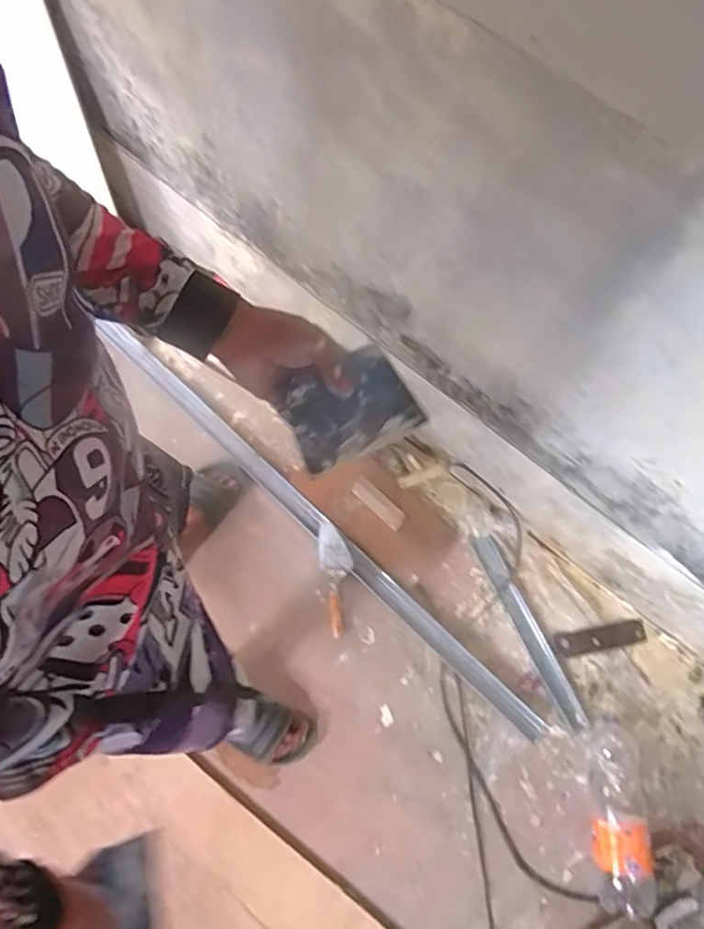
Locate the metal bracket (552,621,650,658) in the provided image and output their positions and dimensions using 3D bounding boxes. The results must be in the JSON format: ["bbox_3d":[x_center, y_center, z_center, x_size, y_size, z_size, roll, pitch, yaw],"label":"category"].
[{"bbox_3d":[0.546,0.385,1.353,0.203,0.008,0.052,-9,73,-6],"label":"metal bracket"}]

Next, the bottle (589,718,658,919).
[{"bbox_3d":[0.521,0.683,1.204,0.097,0.085,0.337,2,71,-2],"label":"bottle"}]

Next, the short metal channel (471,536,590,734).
[{"bbox_3d":[0.385,0.358,1.339,0.049,0.023,0.435,-23,73,-10],"label":"short metal channel"}]

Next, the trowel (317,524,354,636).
[{"bbox_3d":[-0.030,0.248,1.348,0.067,0.036,0.240,-9,71,-5],"label":"trowel"}]

